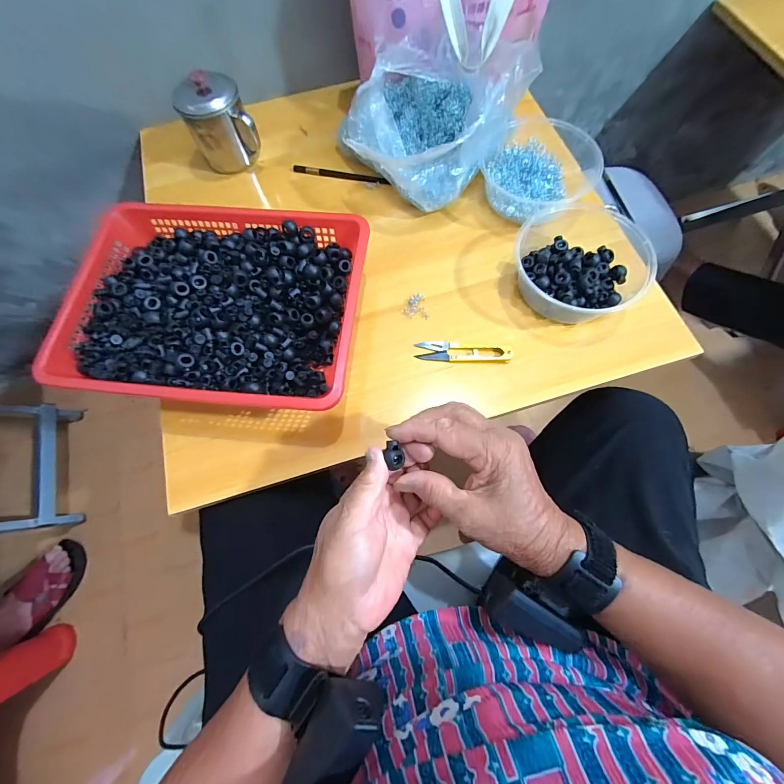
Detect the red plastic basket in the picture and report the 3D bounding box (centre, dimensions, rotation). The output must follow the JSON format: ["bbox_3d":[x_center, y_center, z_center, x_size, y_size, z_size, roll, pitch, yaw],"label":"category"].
[{"bbox_3d":[-0.184,-0.096,0.407,0.296,0.073,0.226,4,71,2],"label":"red plastic basket"}]

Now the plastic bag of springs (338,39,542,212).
[{"bbox_3d":[0.054,-0.338,0.441,0.189,0.129,0.187,24,73,9],"label":"plastic bag of springs"}]

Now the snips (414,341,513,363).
[{"bbox_3d":[0.081,-0.045,0.415,0.105,0.007,0.025,5,71,3],"label":"snips"}]

